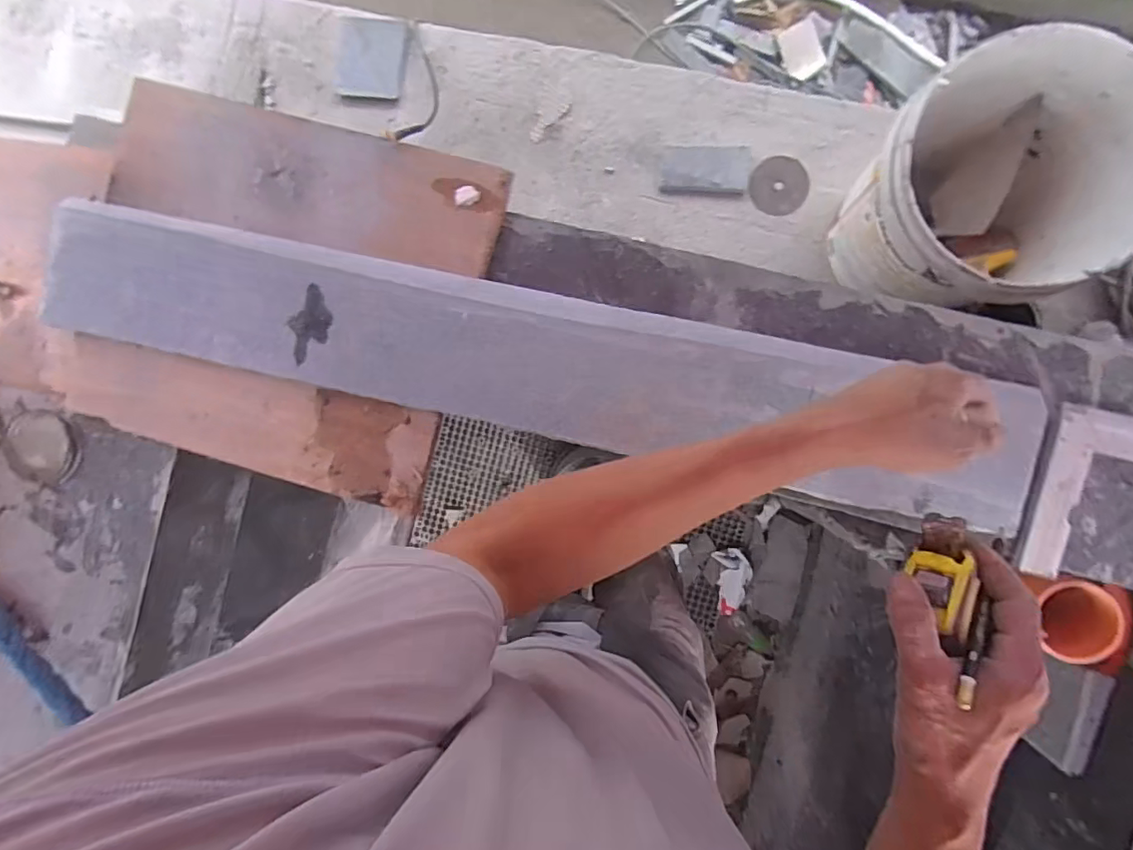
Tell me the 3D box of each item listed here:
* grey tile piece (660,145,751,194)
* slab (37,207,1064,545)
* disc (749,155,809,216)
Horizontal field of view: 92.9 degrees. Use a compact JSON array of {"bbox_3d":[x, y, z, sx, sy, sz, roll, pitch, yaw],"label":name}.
[{"bbox_3d":[0.250,-0.462,0.967,0.151,0.014,0.091,5,91,6],"label":"grey tile piece"},{"bbox_3d":[-0.064,-0.062,0.566,1.057,0.038,0.168,12,92,5],"label":"slab"},{"bbox_3d":[0.378,-0.427,0.958,0.097,0.008,0.101,1,95,9],"label":"disc"}]

